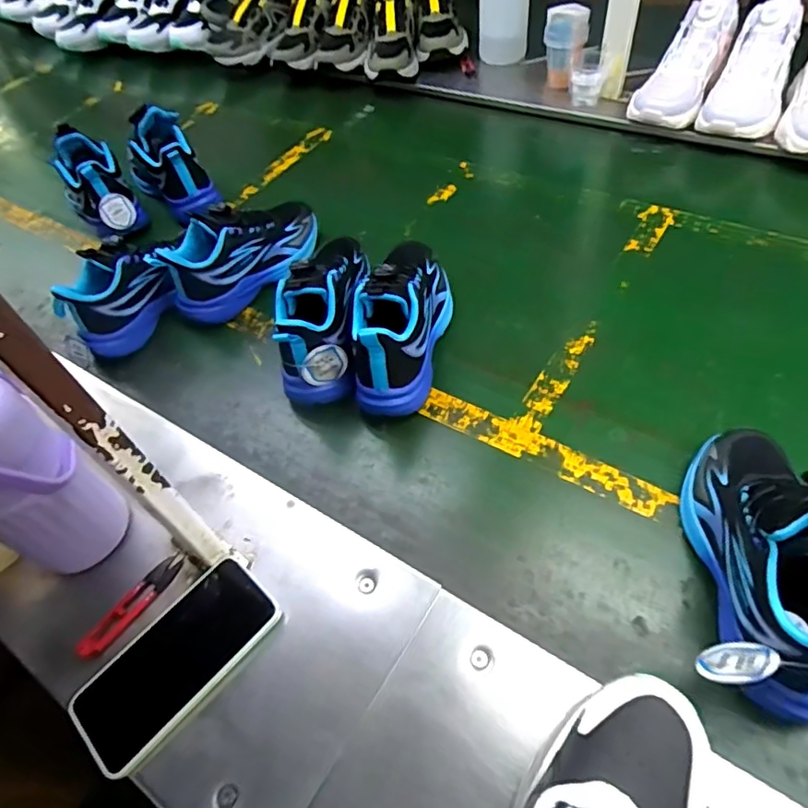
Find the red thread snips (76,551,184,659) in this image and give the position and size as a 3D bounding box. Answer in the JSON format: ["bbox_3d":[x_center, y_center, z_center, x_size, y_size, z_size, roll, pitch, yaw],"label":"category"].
[{"bbox_3d":[-0.233,0.171,0.480,0.022,0.007,0.103,27,60,24],"label":"red thread snips"}]

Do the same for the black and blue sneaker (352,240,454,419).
[{"bbox_3d":[0.002,-0.112,0.621,0.081,0.117,0.240,5,54,10],"label":"black and blue sneaker"}]

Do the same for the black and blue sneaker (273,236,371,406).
[{"bbox_3d":[-0.093,-0.126,0.656,0.075,0.123,0.251,-2,53,5],"label":"black and blue sneaker"}]

